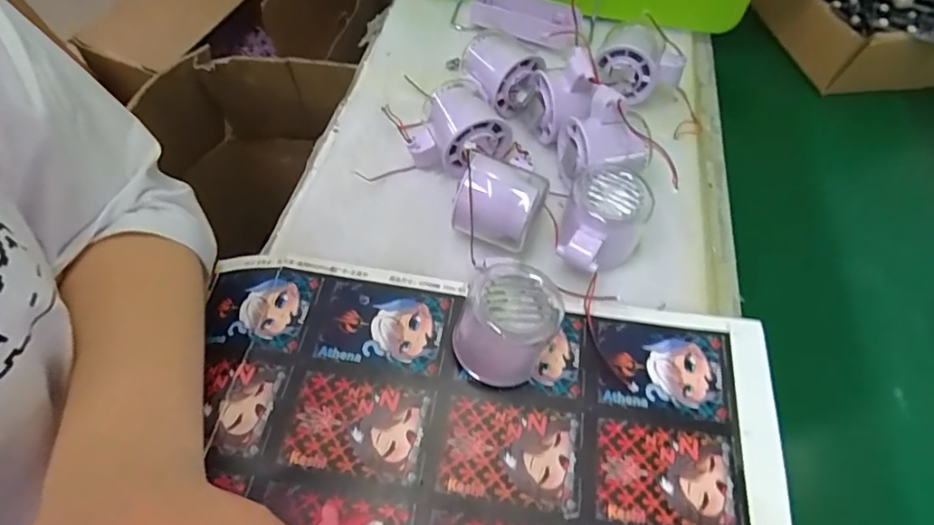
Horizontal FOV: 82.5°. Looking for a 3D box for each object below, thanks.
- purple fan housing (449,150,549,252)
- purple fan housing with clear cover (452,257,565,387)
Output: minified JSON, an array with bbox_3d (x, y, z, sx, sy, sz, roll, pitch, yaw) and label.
[{"bbox_3d":[0.023,-0.042,0.387,0.060,0.051,0.043,13,56,5],"label":"purple fan housing"},{"bbox_3d":[0.023,0.038,0.330,0.060,0.060,0.061,2,55,-2],"label":"purple fan housing with clear cover"}]

